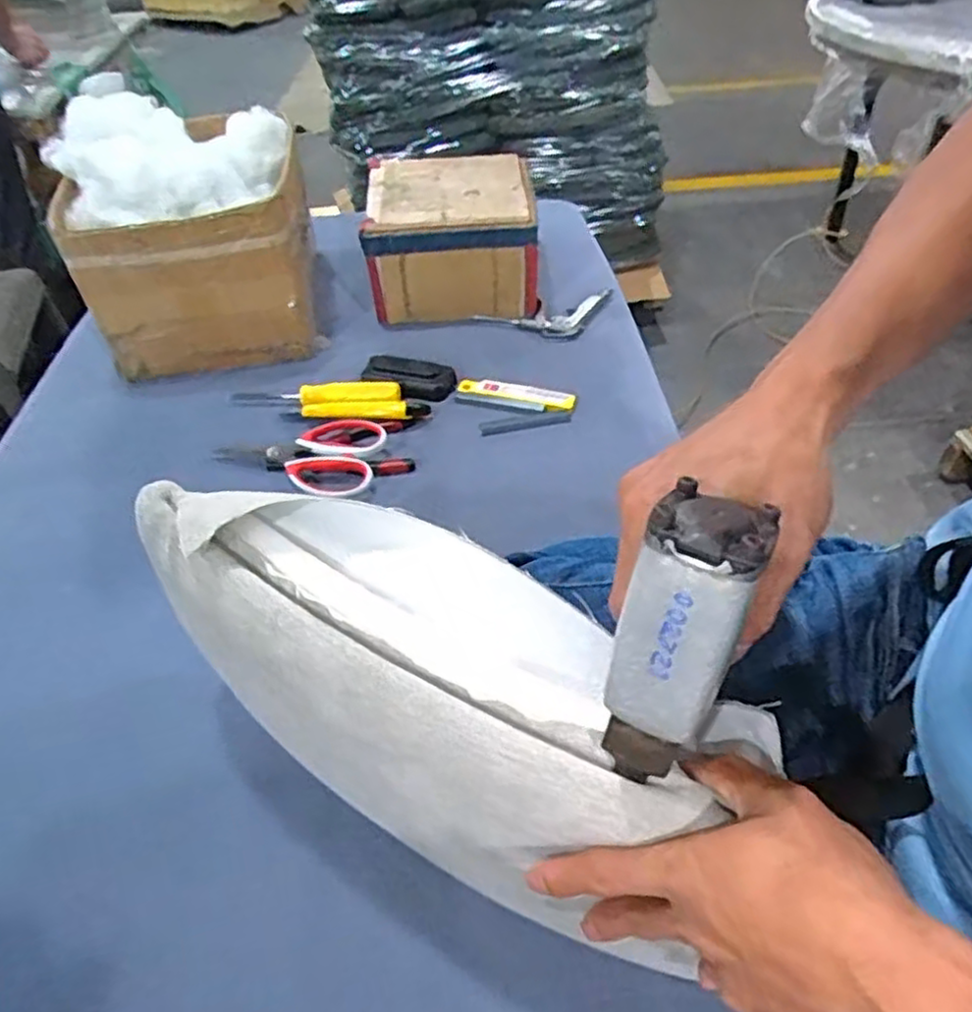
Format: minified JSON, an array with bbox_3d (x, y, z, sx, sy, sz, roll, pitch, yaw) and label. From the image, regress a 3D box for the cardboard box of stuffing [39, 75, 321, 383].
[{"bbox_3d":[-0.356,-0.331,0.888,0.268,0.244,0.236,-9,45,-4],"label":"cardboard box of stuffing"}]

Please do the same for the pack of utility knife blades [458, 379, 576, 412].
[{"bbox_3d":[0.033,-0.126,0.831,0.133,0.008,0.031,9,46,14],"label":"pack of utility knife blades"}]

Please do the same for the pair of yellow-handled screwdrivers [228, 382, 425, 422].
[{"bbox_3d":[-0.183,-0.118,0.829,0.232,0.028,0.055,5,45,10],"label":"pair of yellow-handled screwdrivers"}]

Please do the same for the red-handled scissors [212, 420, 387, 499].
[{"bbox_3d":[-0.196,-0.046,0.759,0.180,0.023,0.099,-7,44,-2],"label":"red-handled scissors"}]

